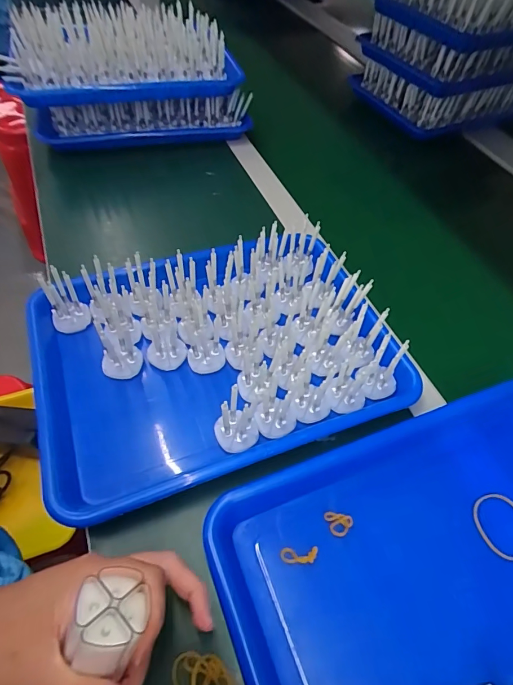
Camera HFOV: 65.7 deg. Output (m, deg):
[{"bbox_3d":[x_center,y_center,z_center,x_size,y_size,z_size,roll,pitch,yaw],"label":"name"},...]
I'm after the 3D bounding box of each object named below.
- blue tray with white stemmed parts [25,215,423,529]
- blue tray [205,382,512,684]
[{"bbox_3d":[-0.042,0.003,0.382,0.329,0.074,0.242,-16,56,-16],"label":"blue tray with white stemmed parts"},{"bbox_3d":[0.159,0.178,0.282,0.337,0.032,0.255,-17,57,-16],"label":"blue tray"}]

